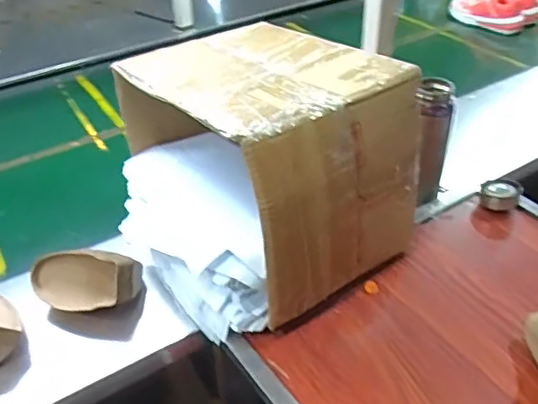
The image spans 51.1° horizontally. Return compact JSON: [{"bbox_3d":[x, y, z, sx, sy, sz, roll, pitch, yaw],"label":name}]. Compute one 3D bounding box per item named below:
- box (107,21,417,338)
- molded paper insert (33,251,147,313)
[{"bbox_3d":[-0.010,-0.087,0.848,0.270,0.265,0.410,-27,45,-29],"label":"box"},{"bbox_3d":[-0.269,0.117,0.817,0.159,0.073,0.075,-2,36,-2],"label":"molded paper insert"}]

